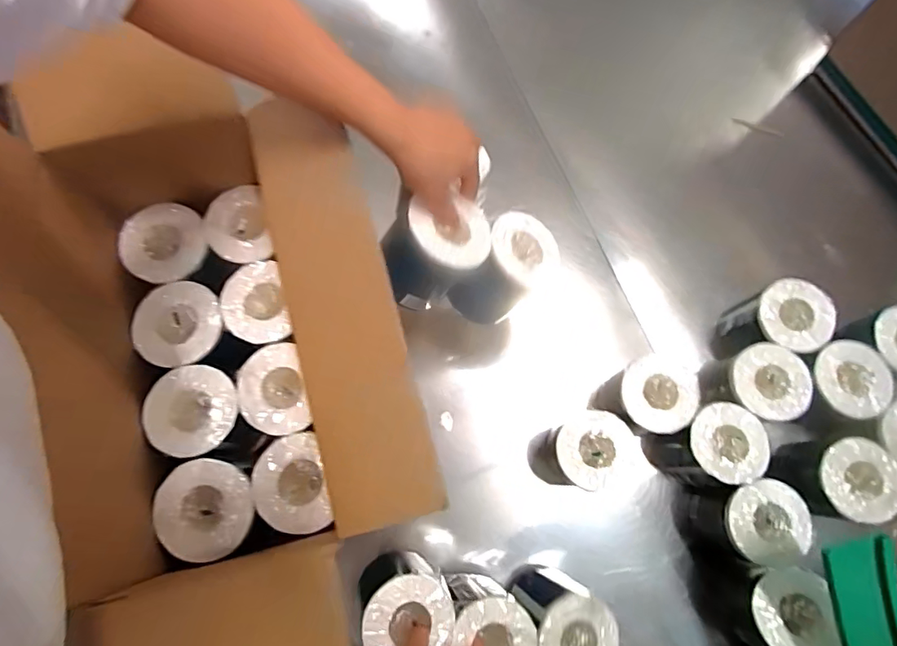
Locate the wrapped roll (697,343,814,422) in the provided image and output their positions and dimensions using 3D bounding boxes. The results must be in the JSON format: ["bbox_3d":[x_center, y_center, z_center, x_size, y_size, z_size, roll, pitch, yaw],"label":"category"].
[{"bbox_3d":[0.395,0.082,0.664,0.097,0.093,0.092,4,76,2],"label":"wrapped roll"}]

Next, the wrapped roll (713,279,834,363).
[{"bbox_3d":[0.434,0.004,0.692,0.105,0.107,0.090,-10,76,-1],"label":"wrapped roll"}]

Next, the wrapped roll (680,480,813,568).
[{"bbox_3d":[0.365,0.243,0.637,0.092,0.123,0.089,0,76,1],"label":"wrapped roll"}]

